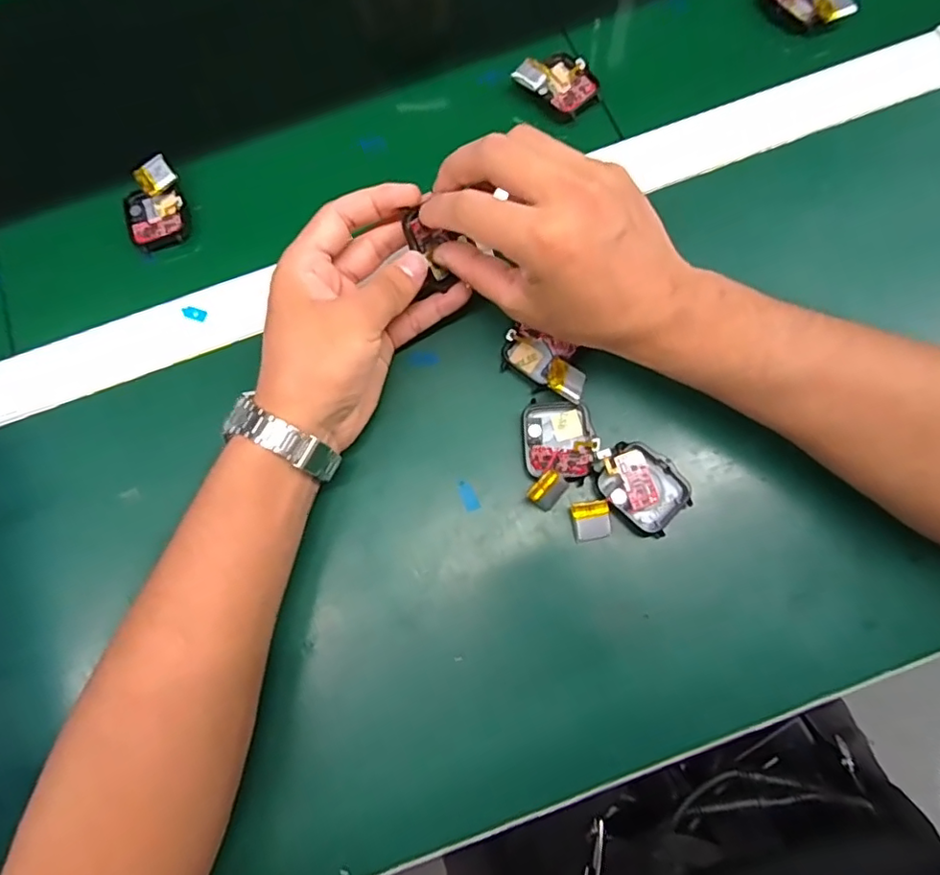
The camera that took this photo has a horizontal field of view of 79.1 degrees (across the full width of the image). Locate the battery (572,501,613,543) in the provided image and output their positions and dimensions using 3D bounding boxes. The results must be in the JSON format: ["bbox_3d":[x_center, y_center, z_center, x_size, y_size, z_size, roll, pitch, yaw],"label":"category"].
[{"bbox_3d":[0.066,0.045,0.306,0.019,0.004,0.021,-10,103,4],"label":"battery"}]

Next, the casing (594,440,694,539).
[{"bbox_3d":[0.092,0.025,0.306,0.039,0.009,0.050,-42,78,-7],"label":"casing"}]

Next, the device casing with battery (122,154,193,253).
[{"bbox_3d":[-0.204,-0.151,0.367,0.039,0.015,0.055,-20,77,-2],"label":"device casing with battery"}]

